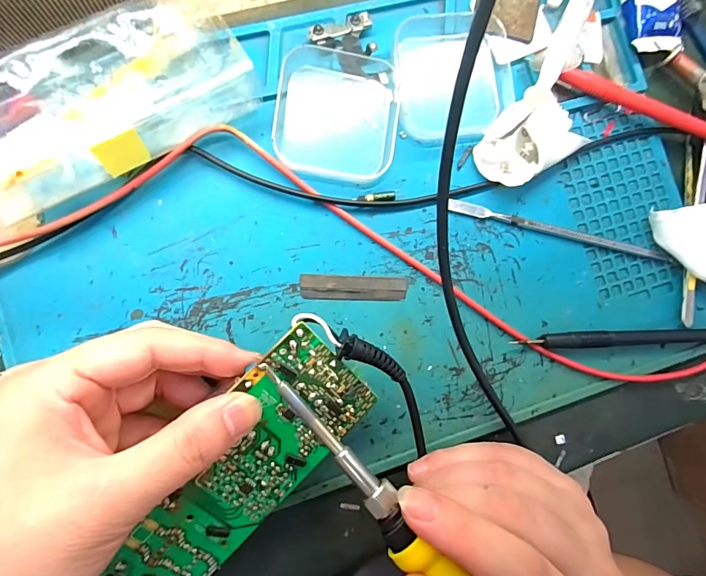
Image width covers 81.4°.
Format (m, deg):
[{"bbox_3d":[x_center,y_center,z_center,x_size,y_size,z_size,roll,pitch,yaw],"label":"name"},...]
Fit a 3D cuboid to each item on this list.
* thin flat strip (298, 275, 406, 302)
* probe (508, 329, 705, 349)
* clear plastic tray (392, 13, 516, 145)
[{"bbox_3d":[0.001,0.000,0.221,0.057,0.004,0.013,2,87,-7],"label":"thin flat strip"},{"bbox_3d":[0.164,0.028,0.234,0.149,0.010,0.010,-2,88,-7],"label":"probe"},{"bbox_3d":[0.057,-0.120,0.233,0.064,0.014,0.071,-8,88,-7],"label":"clear plastic tray"}]

